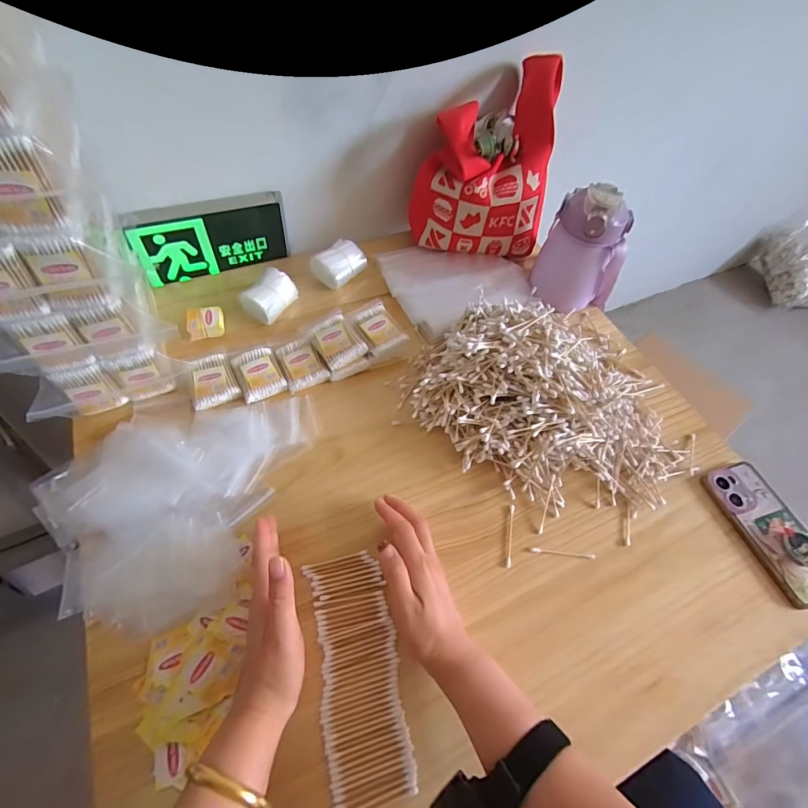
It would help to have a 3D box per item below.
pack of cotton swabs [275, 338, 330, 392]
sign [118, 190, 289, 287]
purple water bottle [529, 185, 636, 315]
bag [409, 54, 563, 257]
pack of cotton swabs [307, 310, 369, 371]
[{"bbox_3d":[-0.142,-0.058,0.565,0.052,0.011,0.076,-22,61,-18],"label":"pack of cotton swabs"},{"bbox_3d":[-0.289,-0.252,0.632,0.214,0.113,0.024,-21,61,-18],"label":"sign"},{"bbox_3d":[0.274,-0.233,0.630,0.102,0.169,0.109,-22,61,-18],"label":"purple water bottle"},{"bbox_3d":[0.134,-0.389,0.674,0.215,0.221,0.192,11,56,2],"label":"bag"},{"bbox_3d":[-0.095,-0.087,0.576,0.057,0.021,0.082,-29,63,-22],"label":"pack of cotton swabs"}]

